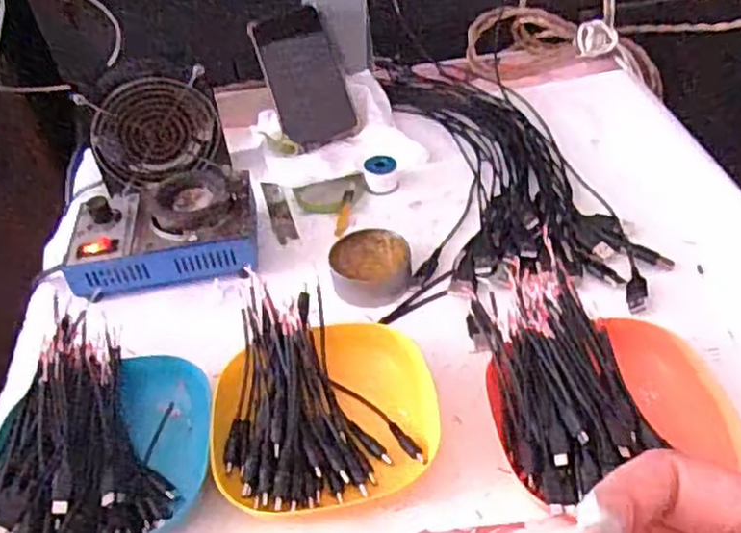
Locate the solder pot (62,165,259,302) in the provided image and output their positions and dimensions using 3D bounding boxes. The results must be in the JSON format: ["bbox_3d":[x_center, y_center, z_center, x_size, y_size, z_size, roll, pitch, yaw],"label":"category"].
[{"bbox_3d":[-0.170,-0.033,0.603,0.151,0.049,0.104,-7,43,0],"label":"solder pot"}]

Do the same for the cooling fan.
[{"bbox_3d":[-0.196,-0.126,0.665,0.109,0.097,0.027,-22,45,-15],"label":"cooling fan"}]

